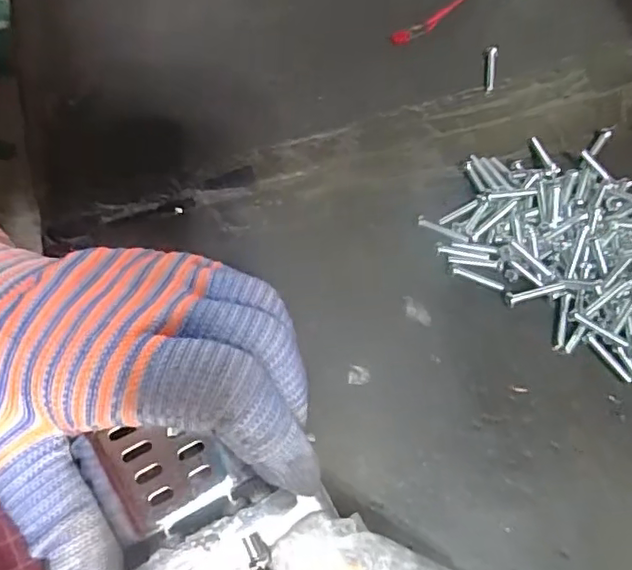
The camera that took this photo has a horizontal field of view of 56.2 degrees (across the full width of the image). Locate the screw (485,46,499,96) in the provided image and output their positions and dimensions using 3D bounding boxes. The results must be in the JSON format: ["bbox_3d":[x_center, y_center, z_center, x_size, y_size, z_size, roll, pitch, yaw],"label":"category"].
[{"bbox_3d":[0.084,-0.104,0.285,0.005,0.004,0.025,8,79,5],"label":"screw"}]

